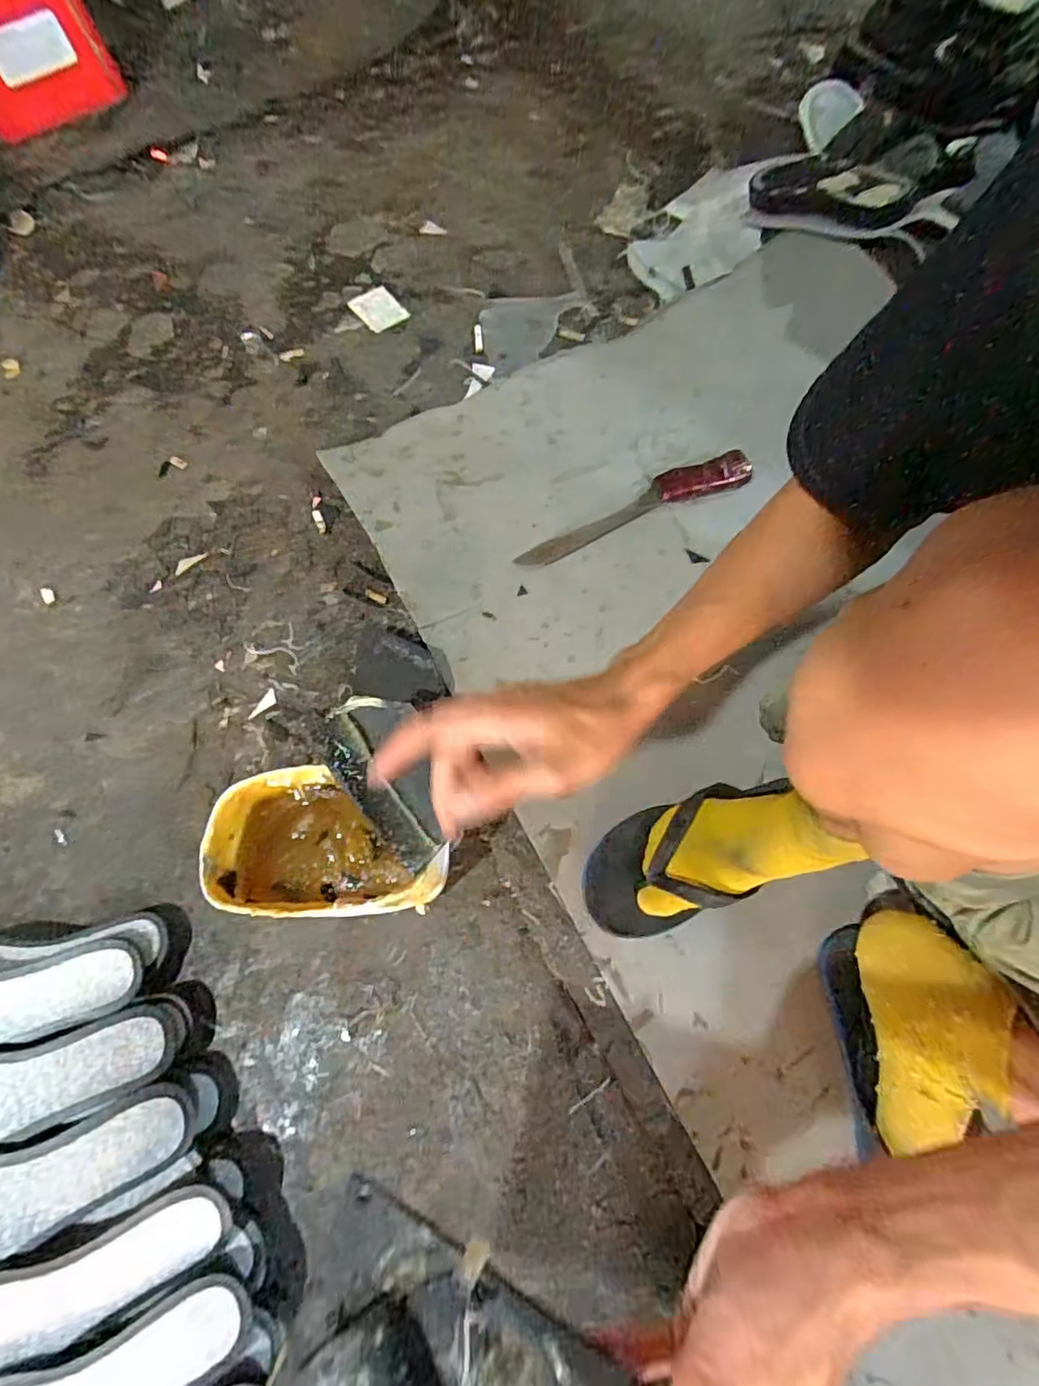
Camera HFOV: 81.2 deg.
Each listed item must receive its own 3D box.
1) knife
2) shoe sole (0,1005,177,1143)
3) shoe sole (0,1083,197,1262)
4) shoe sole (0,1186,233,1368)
[{"bbox_3d":[0.135,-0.227,0.734,0.297,0.033,0.051,-20,70,-6],"label":"knife"},{"bbox_3d":[-0.417,0.320,0.491,0.239,0.019,0.073,-11,69,-17],"label":"shoe sole"},{"bbox_3d":[-0.384,0.380,0.461,0.237,0.014,0.076,-14,69,-21],"label":"shoe sole"},{"bbox_3d":[-0.338,0.436,0.439,0.229,0.013,0.061,-13,69,-21],"label":"shoe sole"}]

